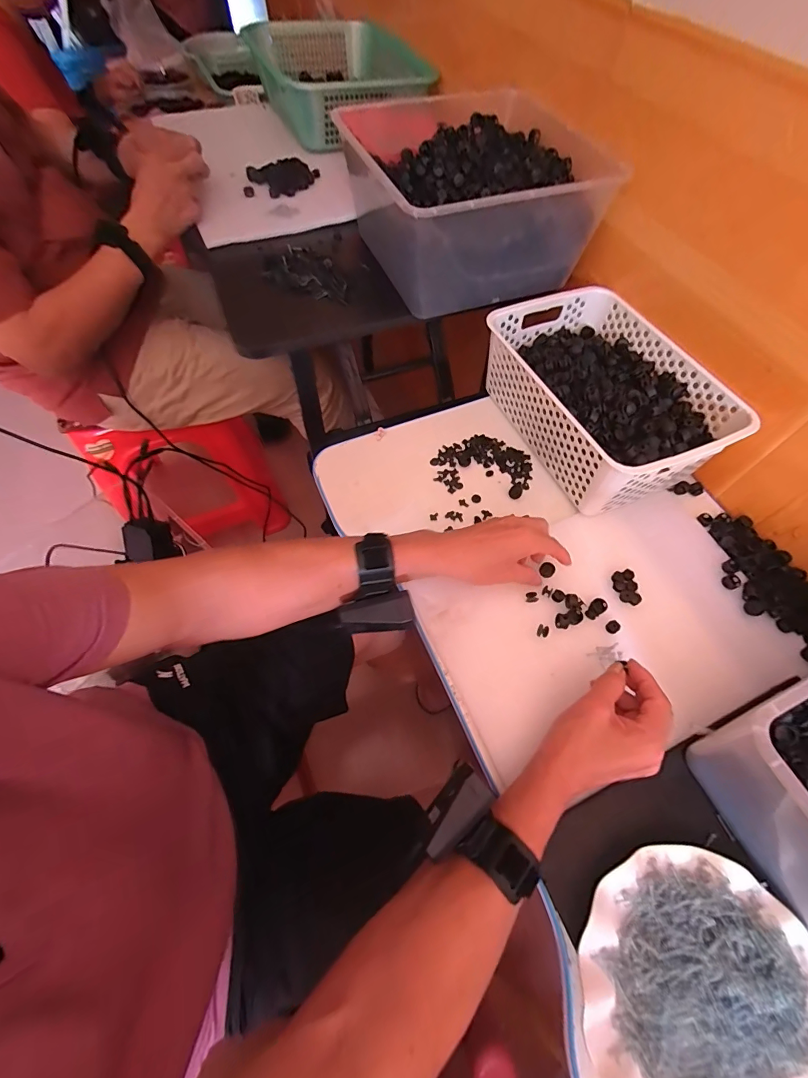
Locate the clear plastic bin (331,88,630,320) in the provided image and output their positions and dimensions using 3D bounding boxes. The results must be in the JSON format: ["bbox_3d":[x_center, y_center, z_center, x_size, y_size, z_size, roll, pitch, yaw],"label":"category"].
[{"bbox_3d":[0.086,-0.501,0.615,0.301,0.137,0.362,-16,63,-9],"label":"clear plastic bin"}]

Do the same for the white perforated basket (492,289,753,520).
[{"bbox_3d":[0.260,-0.190,0.575,0.201,0.113,0.300,-21,64,-12],"label":"white perforated basket"}]

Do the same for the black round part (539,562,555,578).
[{"bbox_3d":[0.171,0.038,0.507,0.016,0.010,0.017,0,61,-1],"label":"black round part"}]

